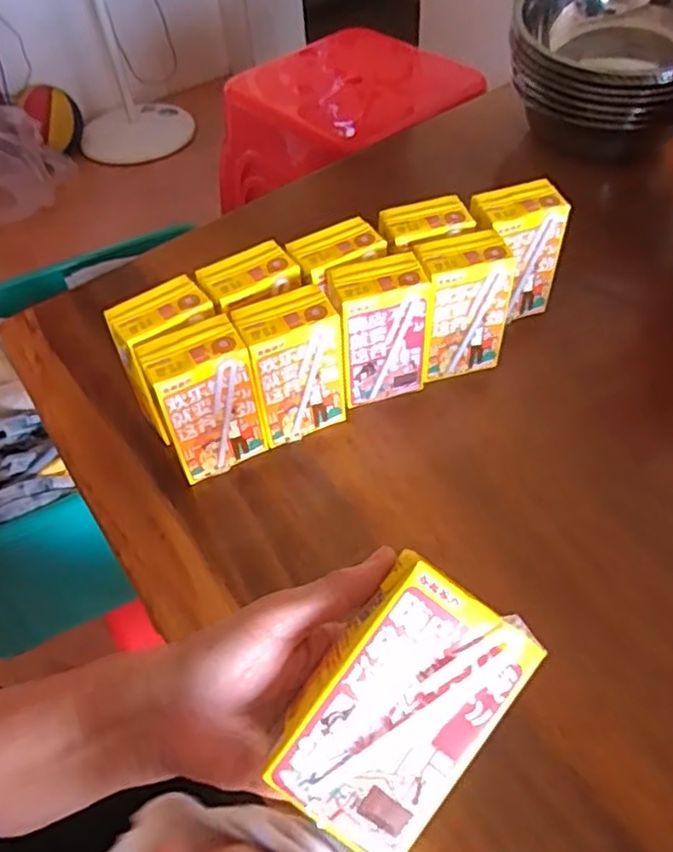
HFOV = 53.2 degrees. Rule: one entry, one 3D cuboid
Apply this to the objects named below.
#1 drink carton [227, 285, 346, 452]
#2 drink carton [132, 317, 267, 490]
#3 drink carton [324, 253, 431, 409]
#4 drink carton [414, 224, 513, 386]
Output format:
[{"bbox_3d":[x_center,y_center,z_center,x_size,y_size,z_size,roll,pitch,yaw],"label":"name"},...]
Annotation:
[{"bbox_3d":[-0.032,-0.039,0.471,0.063,0.102,0.041,-24,52,-18],"label":"drink carton"},{"bbox_3d":[-0.089,-0.016,0.458,0.063,0.103,0.039,-23,51,-17],"label":"drink carton"},{"bbox_3d":[0.030,-0.067,0.494,0.067,0.102,0.043,-17,50,-12],"label":"drink carton"},{"bbox_3d":[0.091,-0.086,0.507,0.063,0.105,0.041,-16,50,-11],"label":"drink carton"}]

